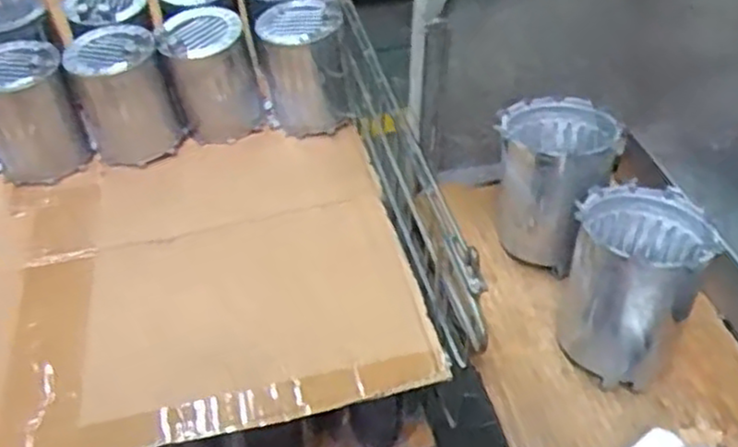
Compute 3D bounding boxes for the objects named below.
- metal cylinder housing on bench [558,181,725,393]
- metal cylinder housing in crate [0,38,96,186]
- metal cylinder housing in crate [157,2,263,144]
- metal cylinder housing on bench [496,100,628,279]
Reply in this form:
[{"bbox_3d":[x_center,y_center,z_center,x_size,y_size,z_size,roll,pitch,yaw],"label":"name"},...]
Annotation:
[{"bbox_3d":[0.198,0.045,0.551,0.088,0.120,0.118,10,49,11],"label":"metal cylinder housing on bench"},{"bbox_3d":[-0.348,-0.116,0.744,0.092,0.120,0.089,-20,50,-16],"label":"metal cylinder housing in crate"},{"bbox_3d":[-0.169,-0.163,0.785,0.092,0.117,0.085,-11,48,-8],"label":"metal cylinder housing in crate"},{"bbox_3d":[0.156,-0.038,0.626,0.095,0.112,0.110,14,50,14],"label":"metal cylinder housing on bench"}]

